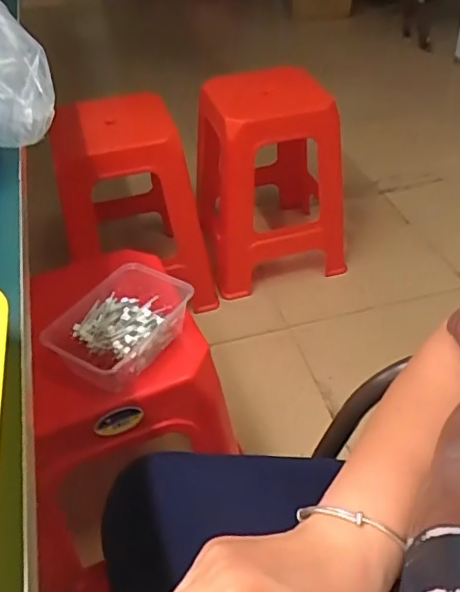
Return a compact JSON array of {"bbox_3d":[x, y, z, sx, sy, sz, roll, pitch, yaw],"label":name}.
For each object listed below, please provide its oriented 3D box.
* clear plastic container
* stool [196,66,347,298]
[{"bbox_3d":[-0.139,0.037,0.706,0.117,0.055,0.171,24,48,27],"label":"clear plastic container"},{"bbox_3d":[0.096,-0.311,1.501,0.368,0.458,0.420,-8,42,-6],"label":"stool"}]

